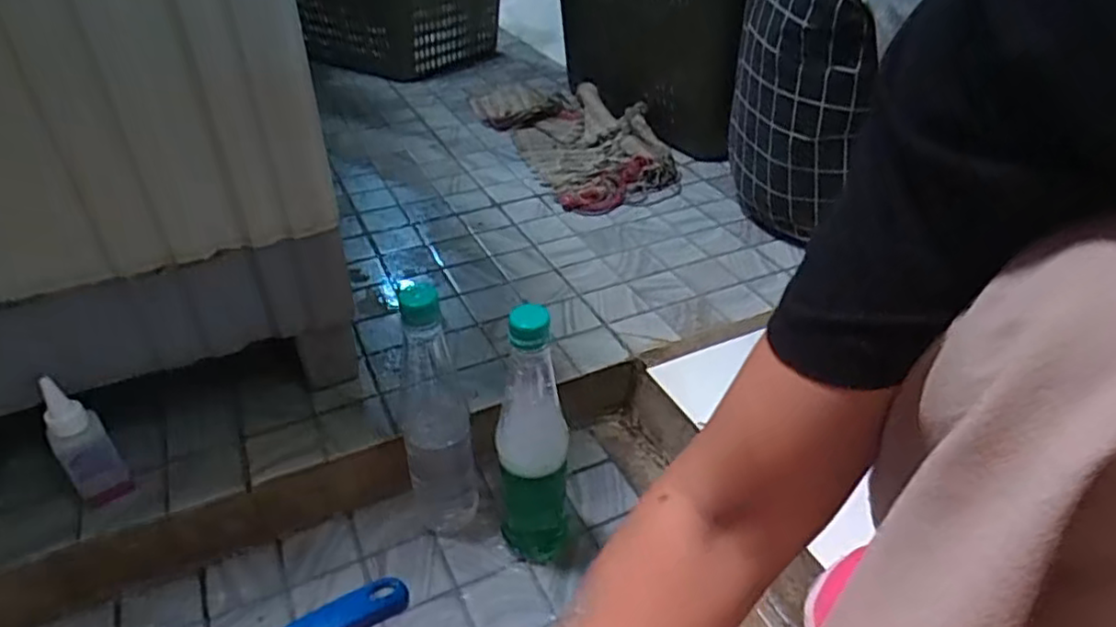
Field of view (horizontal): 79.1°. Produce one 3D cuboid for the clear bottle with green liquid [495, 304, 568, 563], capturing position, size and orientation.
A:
[{"bbox_3d":[-0.020,0.104,0.561,0.056,0.261,0.056,1,37,0],"label":"clear bottle with green liquid"}]

